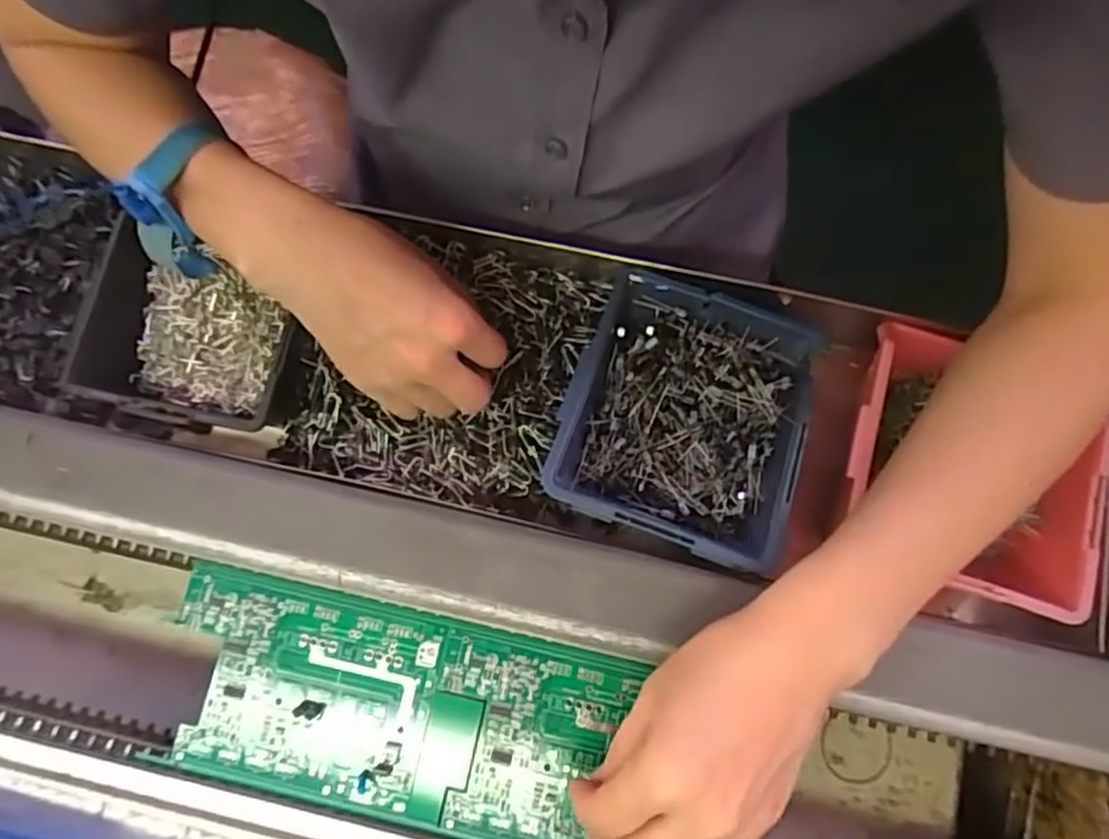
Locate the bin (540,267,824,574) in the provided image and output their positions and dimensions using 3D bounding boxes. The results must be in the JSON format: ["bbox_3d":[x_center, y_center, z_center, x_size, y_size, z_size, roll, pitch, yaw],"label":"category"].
[{"bbox_3d":[0.070,-0.004,0.364,0.120,0.049,0.136,18,79,4],"label":"bin"}]

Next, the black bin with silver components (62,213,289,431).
[{"bbox_3d":[-0.193,-0.052,0.380,0.110,0.038,0.106,13,79,3],"label":"black bin with silver components"}]

